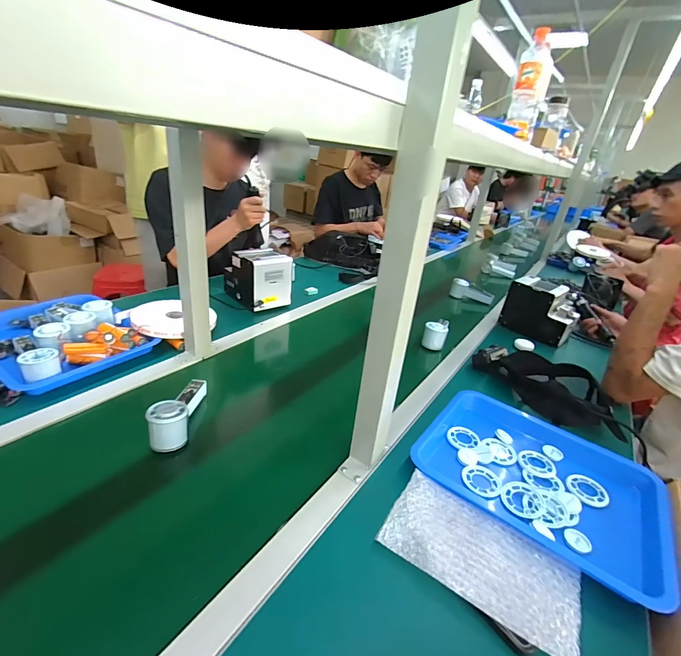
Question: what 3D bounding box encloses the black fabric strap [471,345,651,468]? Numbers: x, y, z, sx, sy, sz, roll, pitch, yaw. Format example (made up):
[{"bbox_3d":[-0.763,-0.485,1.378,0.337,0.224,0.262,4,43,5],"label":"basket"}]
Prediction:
[{"bbox_3d":[0.460,0.119,0.763,0.167,0.062,0.319,-6,29,-26],"label":"black fabric strap"}]

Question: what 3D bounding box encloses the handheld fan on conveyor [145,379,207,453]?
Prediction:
[{"bbox_3d":[-0.272,0.143,0.604,0.058,0.071,0.145,8,10,-8],"label":"handheld fan on conveyor"}]

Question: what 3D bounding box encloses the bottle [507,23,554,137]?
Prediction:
[{"bbox_3d":[0.466,-0.583,0.881,0.080,0.210,0.087,17,28,18],"label":"bottle"}]

